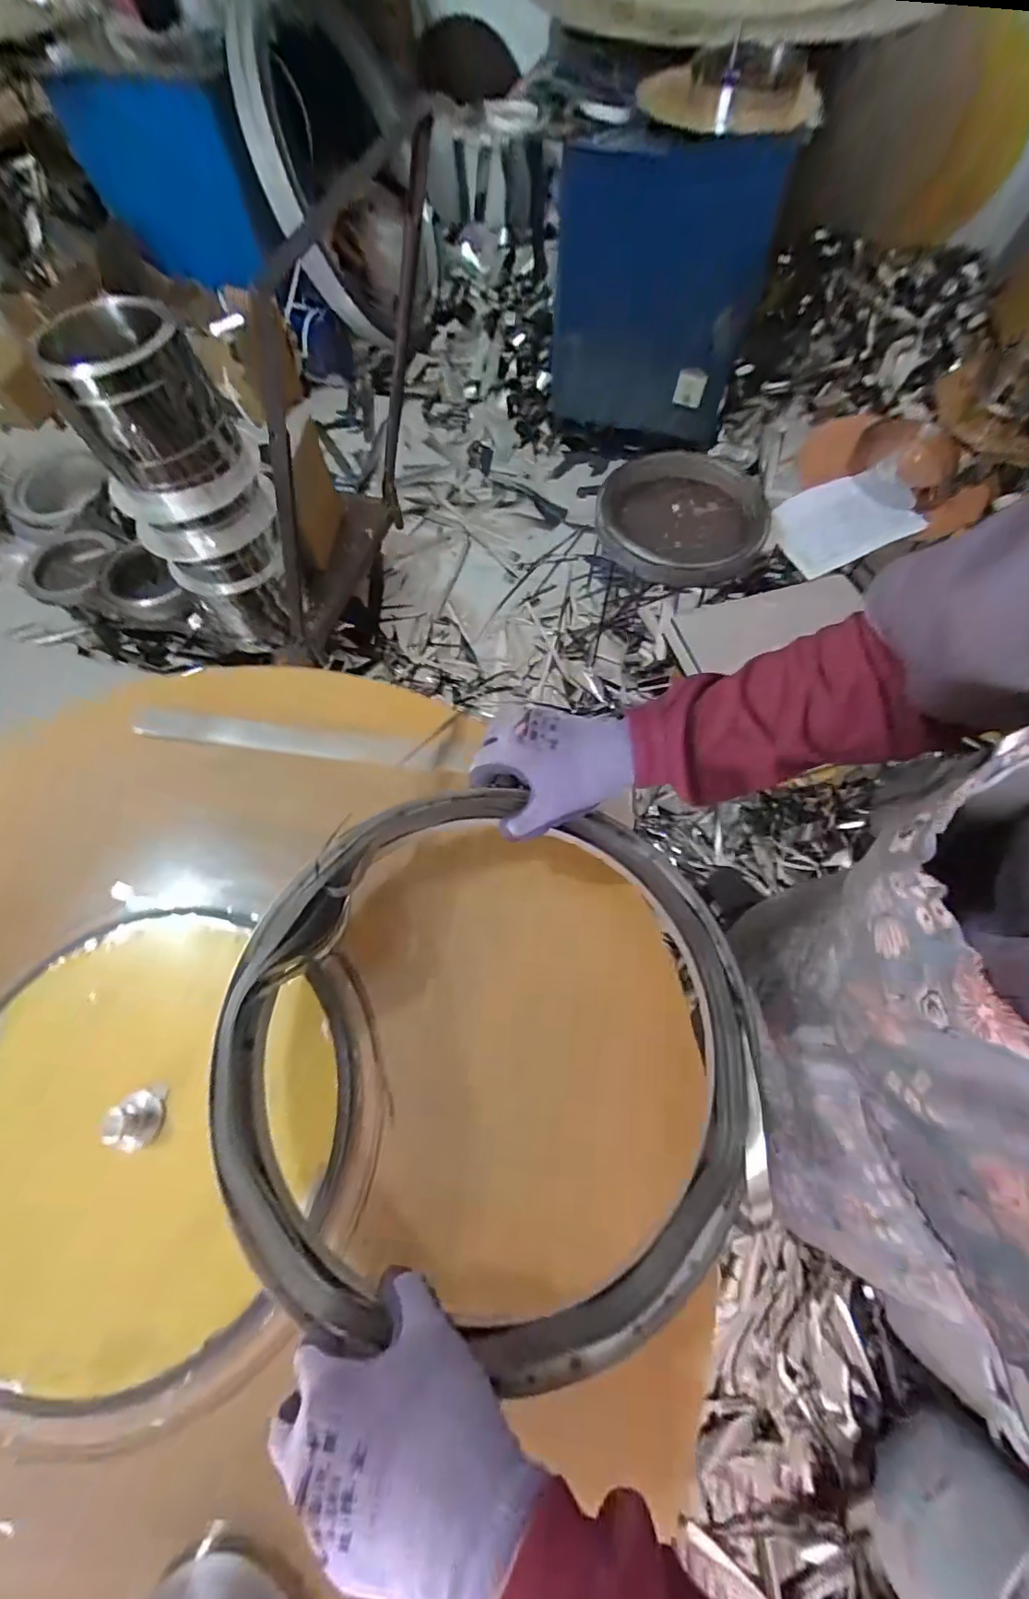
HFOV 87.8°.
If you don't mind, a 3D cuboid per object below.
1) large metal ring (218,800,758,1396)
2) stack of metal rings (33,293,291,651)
[{"bbox_3d":[-0.015,0.153,0.368,0.363,0.029,0.341,0,64,-1],"label":"large metal ring"},{"bbox_3d":[-0.660,-0.642,1.133,0.296,0.563,0.235,-25,68,-10],"label":"stack of metal rings"}]

